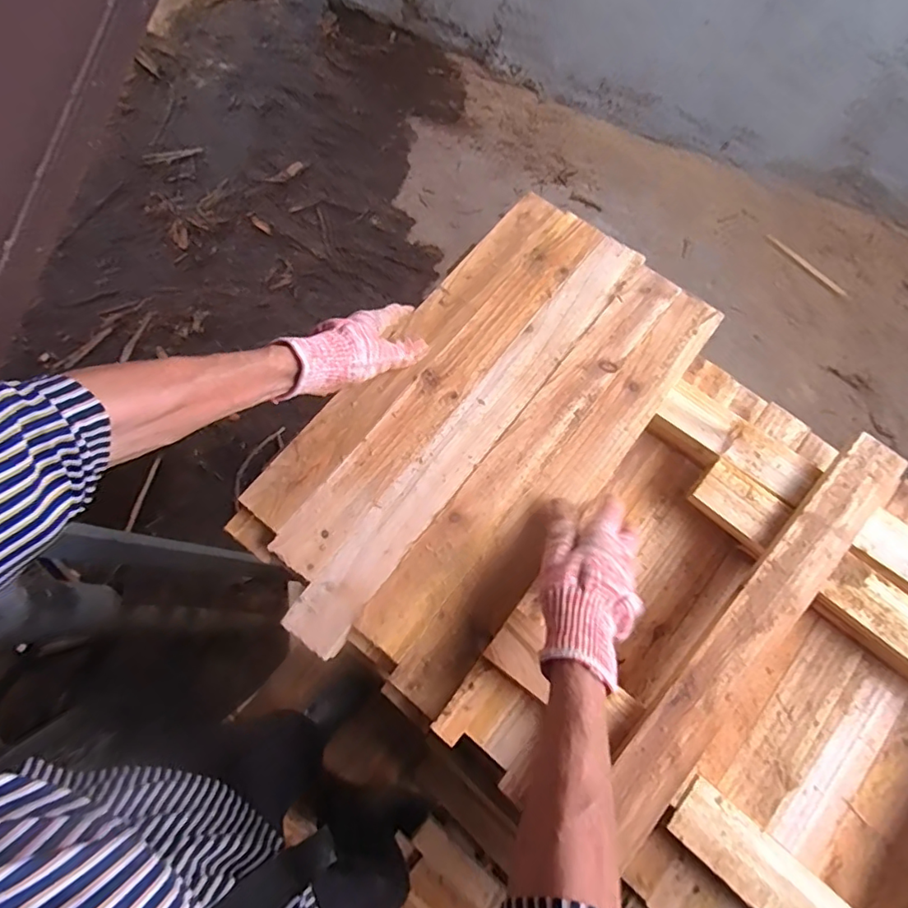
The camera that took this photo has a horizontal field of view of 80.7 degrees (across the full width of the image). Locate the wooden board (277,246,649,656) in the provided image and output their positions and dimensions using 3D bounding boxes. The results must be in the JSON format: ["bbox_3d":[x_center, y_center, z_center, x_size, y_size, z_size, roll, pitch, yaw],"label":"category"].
[{"bbox_3d":[0.028,-0.038,0.517,0.055,0.012,0.508,36,76,11],"label":"wooden board"}]

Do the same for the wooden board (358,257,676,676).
[{"bbox_3d":[0.079,-0.016,0.515,0.049,0.023,0.467,36,76,11],"label":"wooden board"}]

